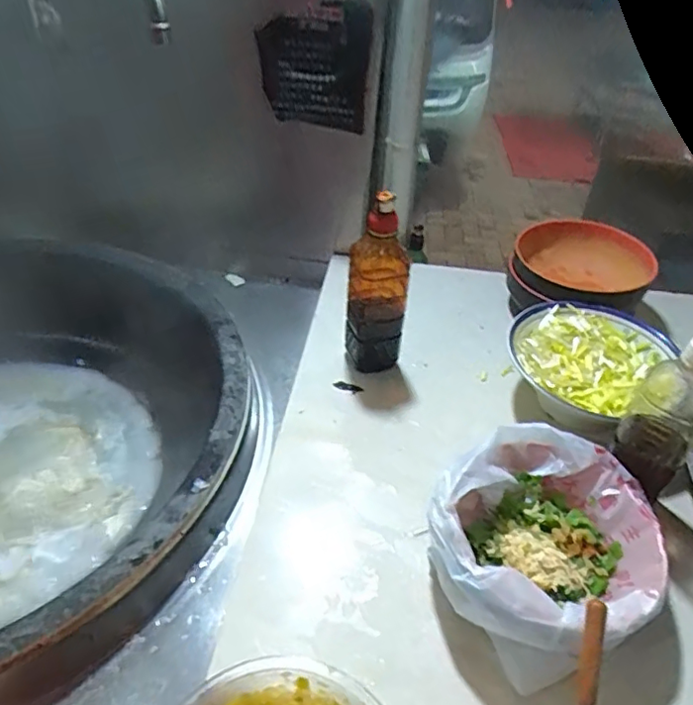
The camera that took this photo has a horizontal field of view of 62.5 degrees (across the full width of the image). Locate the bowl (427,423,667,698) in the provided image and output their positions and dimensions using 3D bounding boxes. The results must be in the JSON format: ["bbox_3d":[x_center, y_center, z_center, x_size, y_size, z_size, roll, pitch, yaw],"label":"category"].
[{"bbox_3d":[0.171,0.163,0.496,0.201,0.071,0.183,3,41,-2],"label":"bowl"}]

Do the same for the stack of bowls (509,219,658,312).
[{"bbox_3d":[0.317,-0.107,0.789,0.160,0.094,0.164,8,41,4],"label":"stack of bowls"}]

